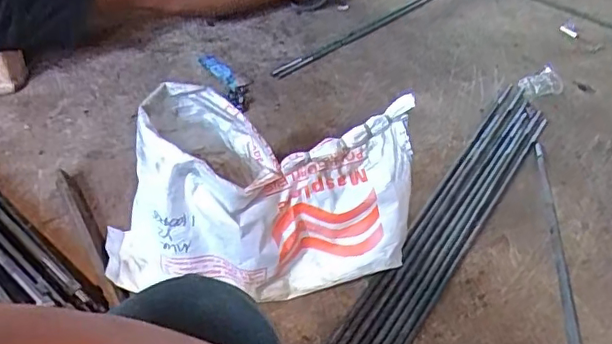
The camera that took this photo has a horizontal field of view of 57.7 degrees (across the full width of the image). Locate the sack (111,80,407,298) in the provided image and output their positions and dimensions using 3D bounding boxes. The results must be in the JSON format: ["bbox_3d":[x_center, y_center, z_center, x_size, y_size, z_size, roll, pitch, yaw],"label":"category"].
[{"bbox_3d":[-0.066,0.040,0.842,0.443,0.262,0.195,6,45,-1],"label":"sack"}]

